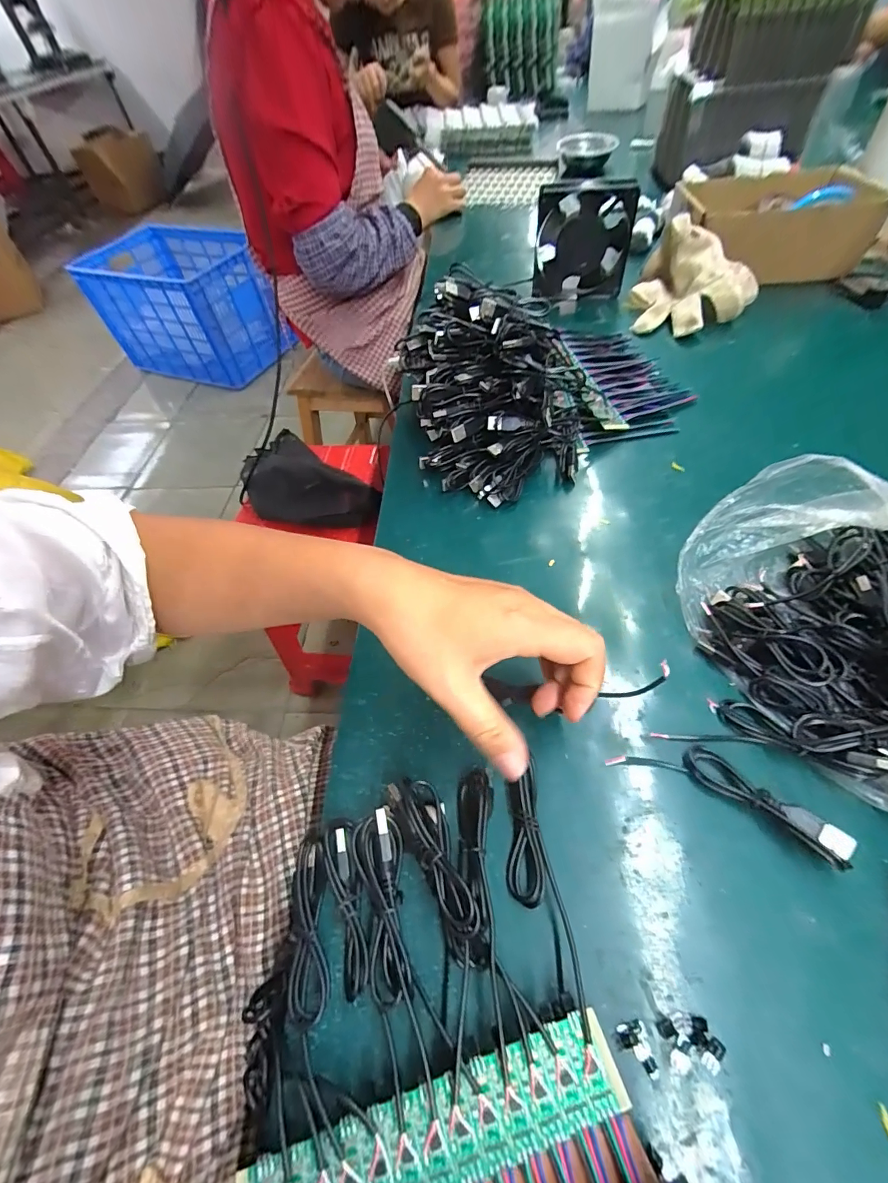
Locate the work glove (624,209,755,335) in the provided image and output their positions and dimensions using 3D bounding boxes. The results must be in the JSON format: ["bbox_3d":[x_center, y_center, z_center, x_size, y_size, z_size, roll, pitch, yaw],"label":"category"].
[{"bbox_3d":[0.317,-0.396,0.565,0.142,0.065,0.175,15,59,15],"label":"work glove"}]

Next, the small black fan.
[{"bbox_3d":[0.179,-0.449,0.582,0.119,0.122,0.029,3,46,6],"label":"small black fan"}]

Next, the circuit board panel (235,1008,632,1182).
[{"bbox_3d":[-0.005,0.231,0.188,0.165,0.004,0.033,-19,52,-6],"label":"circuit board panel"}]

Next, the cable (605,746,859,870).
[{"bbox_3d":[0.163,0.112,0.263,0.120,0.019,0.035,23,61,19],"label":"cable"}]

